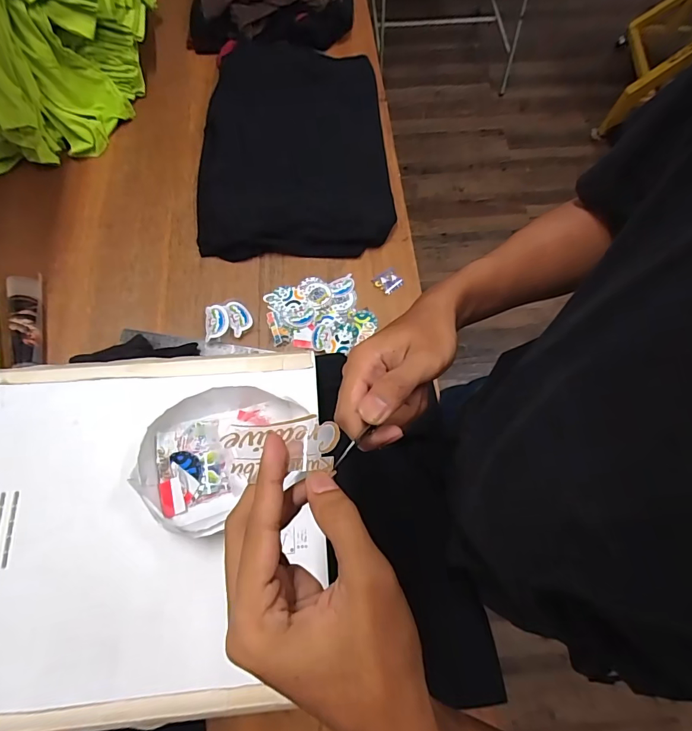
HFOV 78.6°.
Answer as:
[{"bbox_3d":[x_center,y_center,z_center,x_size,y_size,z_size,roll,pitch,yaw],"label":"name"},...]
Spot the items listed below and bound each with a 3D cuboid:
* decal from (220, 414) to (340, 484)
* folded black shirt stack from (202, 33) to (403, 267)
[{"bbox_3d":[-0.035,0.045,0.238,0.064,0.007,0.031,-2,69,-15],"label":"decal"},{"bbox_3d":[-0.103,-0.469,0.865,0.366,0.100,0.551,-3,69,-1],"label":"folded black shirt stack"}]

